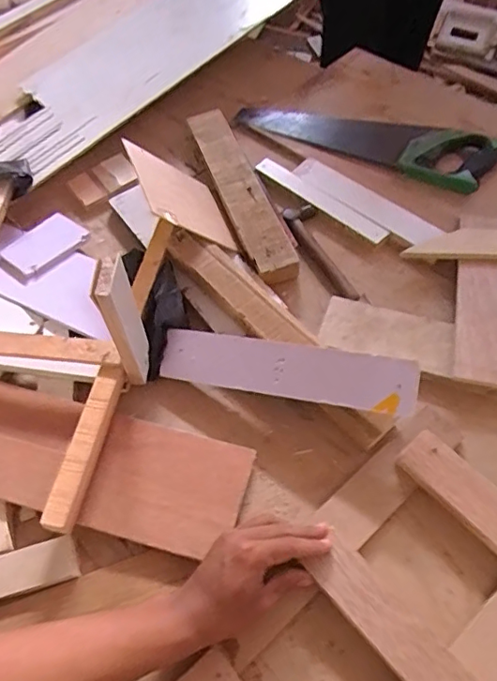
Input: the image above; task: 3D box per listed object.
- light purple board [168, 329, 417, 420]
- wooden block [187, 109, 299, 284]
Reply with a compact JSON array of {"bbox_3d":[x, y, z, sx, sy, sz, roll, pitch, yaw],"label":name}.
[{"bbox_3d":[0.037,0.034,0.616,0.297,0.016,0.063,7,88,23],"label":"light purple board"},{"bbox_3d":[-0.016,-0.232,0.815,0.068,0.033,0.370,-18,59,-7],"label":"wooden block"}]

